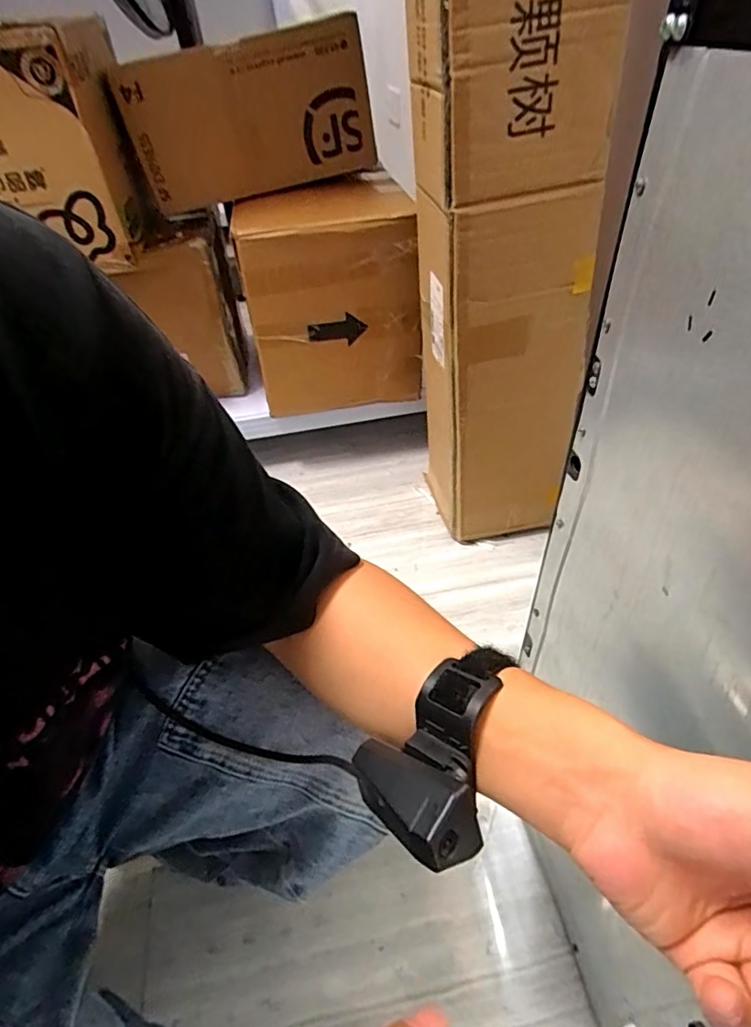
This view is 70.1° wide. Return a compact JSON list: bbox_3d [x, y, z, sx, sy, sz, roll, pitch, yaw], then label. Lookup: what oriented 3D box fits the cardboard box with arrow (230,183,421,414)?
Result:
[{"bbox_3d":[-0.079,-0.387,1.003,0.298,0.345,0.184,-8,43,-5],"label":"cardboard box with arrow"}]

